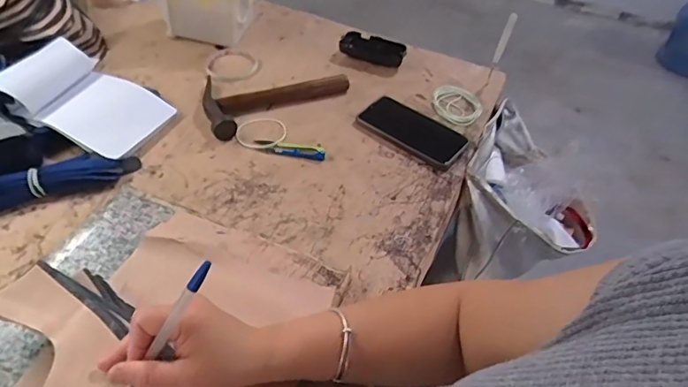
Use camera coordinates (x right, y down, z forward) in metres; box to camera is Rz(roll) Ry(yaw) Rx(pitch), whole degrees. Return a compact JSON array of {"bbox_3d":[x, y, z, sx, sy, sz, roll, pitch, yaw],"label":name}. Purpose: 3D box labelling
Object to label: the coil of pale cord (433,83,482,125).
[{"bbox_3d":[0.177,-0.144,0.775,0.075,0.005,0.098,13,48,7],"label":"coil of pale cord"}]

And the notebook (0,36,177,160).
[{"bbox_3d":[-0.356,-0.131,0.681,0.203,0.032,0.145,32,48,1],"label":"notebook"}]

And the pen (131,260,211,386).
[{"bbox_3d":[-0.136,0.107,0.373,0.009,0.143,0.011,43,18,30],"label":"pen"}]

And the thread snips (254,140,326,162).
[{"bbox_3d":[-0.074,-0.061,0.683,0.099,0.005,0.026,10,47,5],"label":"thread snips"}]

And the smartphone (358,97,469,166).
[{"bbox_3d":[0.102,-0.096,0.725,0.154,0.012,0.082,32,53,23],"label":"smartphone"}]

